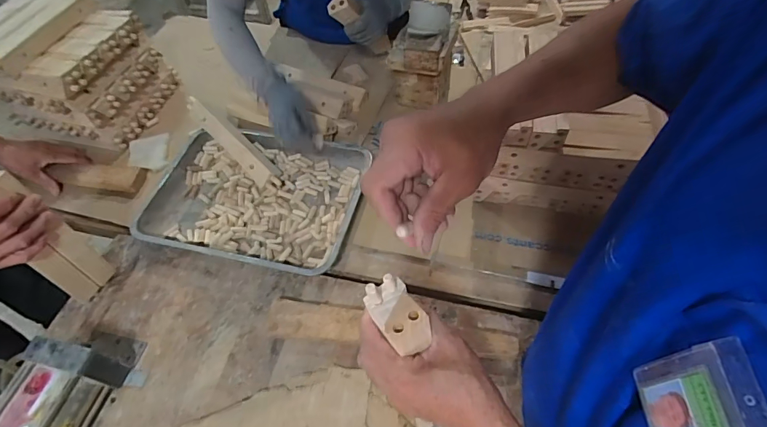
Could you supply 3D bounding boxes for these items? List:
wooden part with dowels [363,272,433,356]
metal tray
[{"bbox_3d":[0.012,0.091,0.381,0.040,0.050,0.062,-30,57,-17],"label":"wooden part with dowels"},{"bbox_3d":[-0.243,-0.035,0.796,0.396,0.043,0.295,10,57,11],"label":"metal tray"}]

